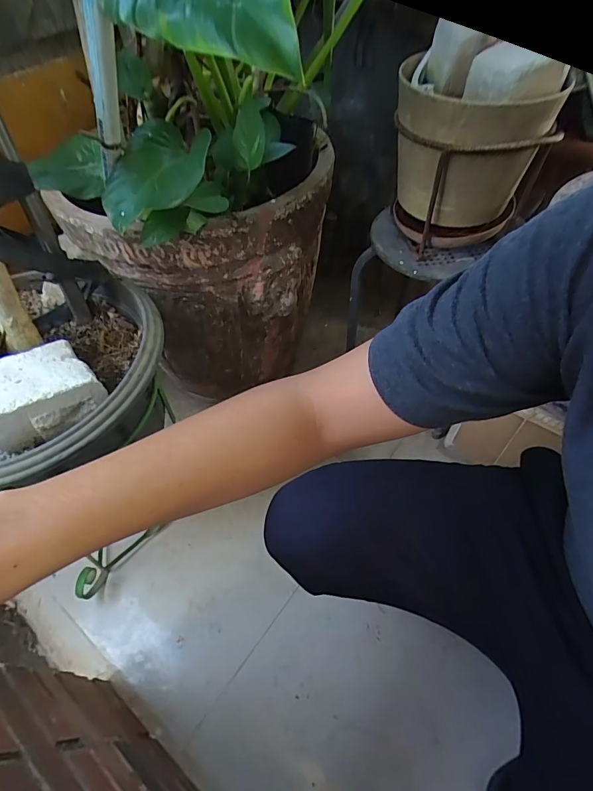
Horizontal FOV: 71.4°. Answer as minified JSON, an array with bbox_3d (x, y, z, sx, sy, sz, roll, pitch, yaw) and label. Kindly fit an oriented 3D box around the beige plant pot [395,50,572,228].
[{"bbox_3d":[0.252,-0.378,0.641,0.206,0.177,0.181,10,54,10],"label":"beige plant pot"}]

